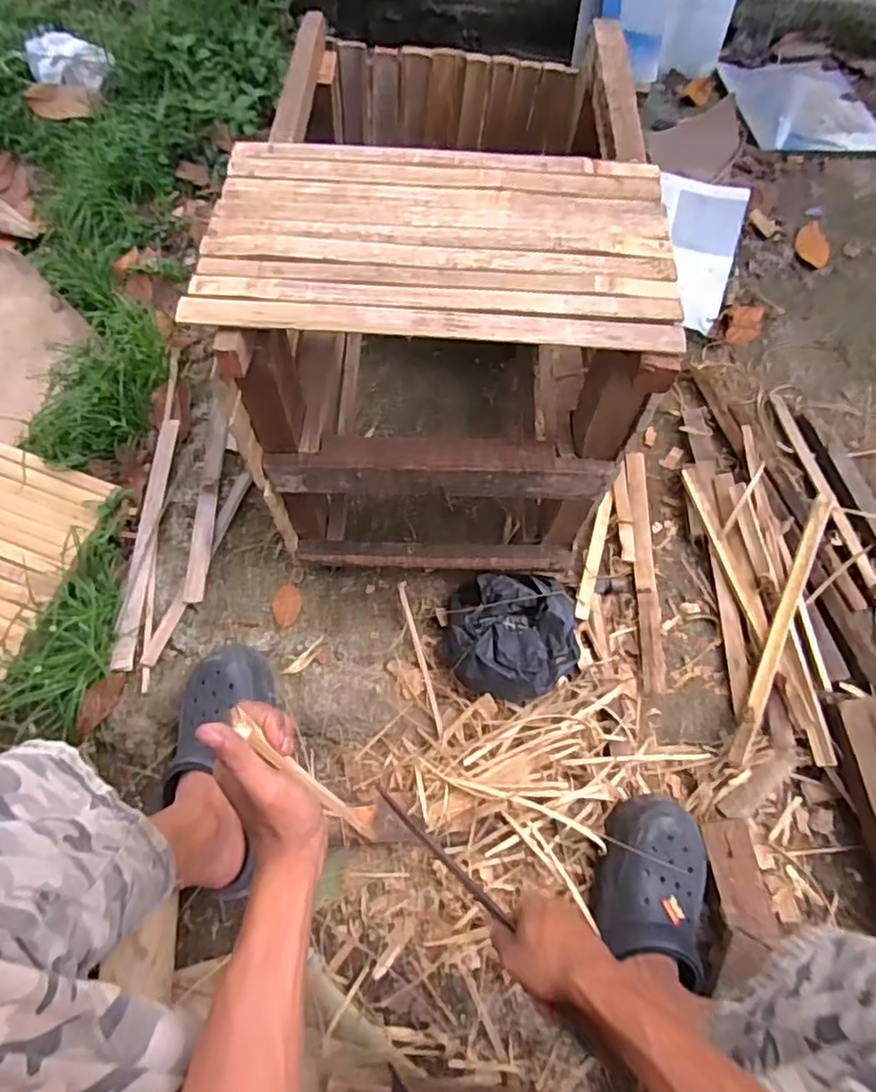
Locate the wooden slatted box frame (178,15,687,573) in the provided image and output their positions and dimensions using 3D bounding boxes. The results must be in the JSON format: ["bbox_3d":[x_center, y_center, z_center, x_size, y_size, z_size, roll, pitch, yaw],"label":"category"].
[{"bbox_3d":[0.001,-0.291,0.728,0.374,0.389,0.515,3,65,-3],"label":"wooden slatted box frame"}]

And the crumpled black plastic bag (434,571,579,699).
[{"bbox_3d":[0.096,0.118,0.802,0.175,0.066,0.160,4,65,-2],"label":"crumpled black plastic bag"}]

